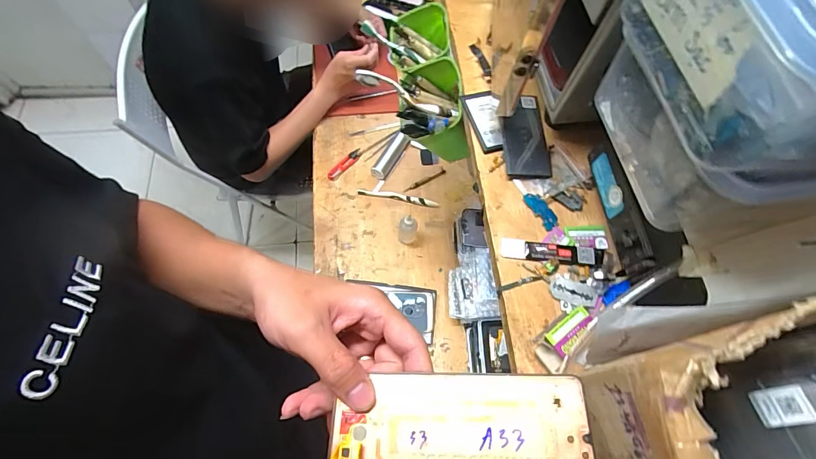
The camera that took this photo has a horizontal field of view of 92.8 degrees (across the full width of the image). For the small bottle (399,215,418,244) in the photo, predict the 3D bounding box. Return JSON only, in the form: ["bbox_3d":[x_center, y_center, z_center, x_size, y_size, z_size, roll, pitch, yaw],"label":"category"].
[{"bbox_3d":[0.000,0.001,0.772,0.035,0.086,0.029,9,67,1],"label":"small bottle"}]

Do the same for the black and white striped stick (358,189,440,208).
[{"bbox_3d":[-0.020,-0.069,0.845,0.175,0.007,0.019,10,67,1],"label":"black and white striped stick"}]

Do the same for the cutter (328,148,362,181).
[{"bbox_3d":[-0.142,-0.146,0.870,0.024,0.008,0.097,39,70,13],"label":"cutter"}]

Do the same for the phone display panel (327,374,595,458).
[{"bbox_3d":[0.029,0.125,0.232,0.152,0.005,0.069,-5,67,4],"label":"phone display panel"}]

